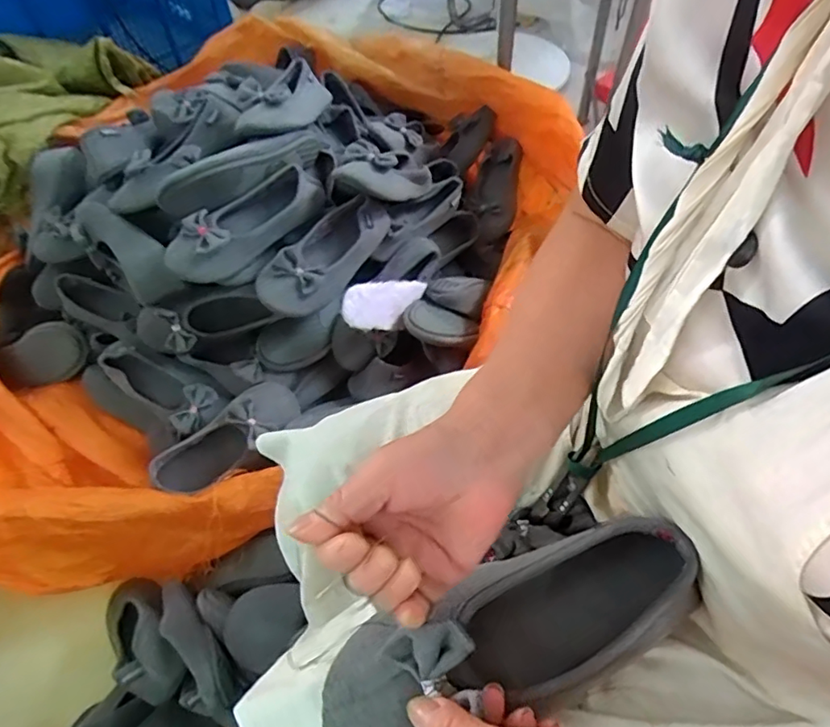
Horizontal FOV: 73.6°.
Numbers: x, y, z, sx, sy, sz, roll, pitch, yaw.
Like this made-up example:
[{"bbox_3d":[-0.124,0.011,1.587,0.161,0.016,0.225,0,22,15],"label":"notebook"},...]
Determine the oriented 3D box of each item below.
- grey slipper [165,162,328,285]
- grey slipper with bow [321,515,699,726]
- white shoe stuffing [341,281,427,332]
[{"bbox_3d":[-0.230,-0.206,0.784,0.257,0.050,0.080,-37,62,-21],"label":"grey slipper"},{"bbox_3d":[0.058,0.149,0.311,0.221,0.058,0.076,-18,56,-16],"label":"grey slipper with bow"},{"bbox_3d":[-0.043,-0.085,0.811,0.152,0.071,0.010,-7,25,-45],"label":"white shoe stuffing"}]

